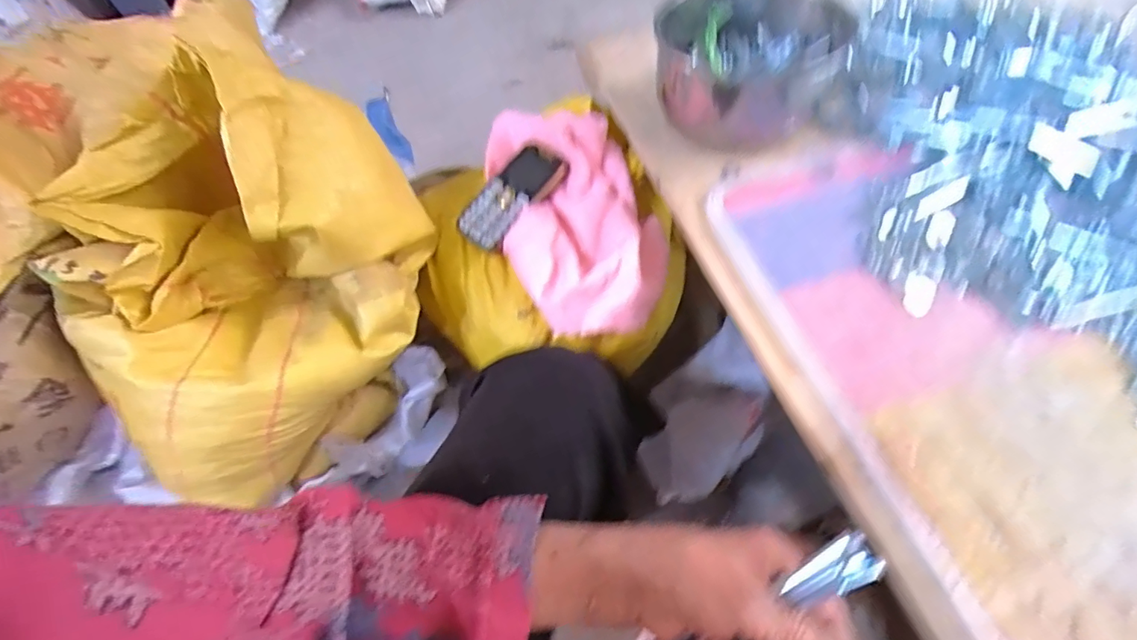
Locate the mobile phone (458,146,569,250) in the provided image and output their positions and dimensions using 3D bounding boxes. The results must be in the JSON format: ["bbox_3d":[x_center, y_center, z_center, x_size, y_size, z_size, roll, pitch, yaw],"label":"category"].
[{"bbox_3d":[-0.059,-0.126,0.520,0.057,0.018,0.119,33,72,19],"label":"mobile phone"}]

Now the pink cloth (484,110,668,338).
[{"bbox_3d":[0.008,-0.113,0.508,0.154,0.079,0.258,-16,60,-6],"label":"pink cloth"}]

